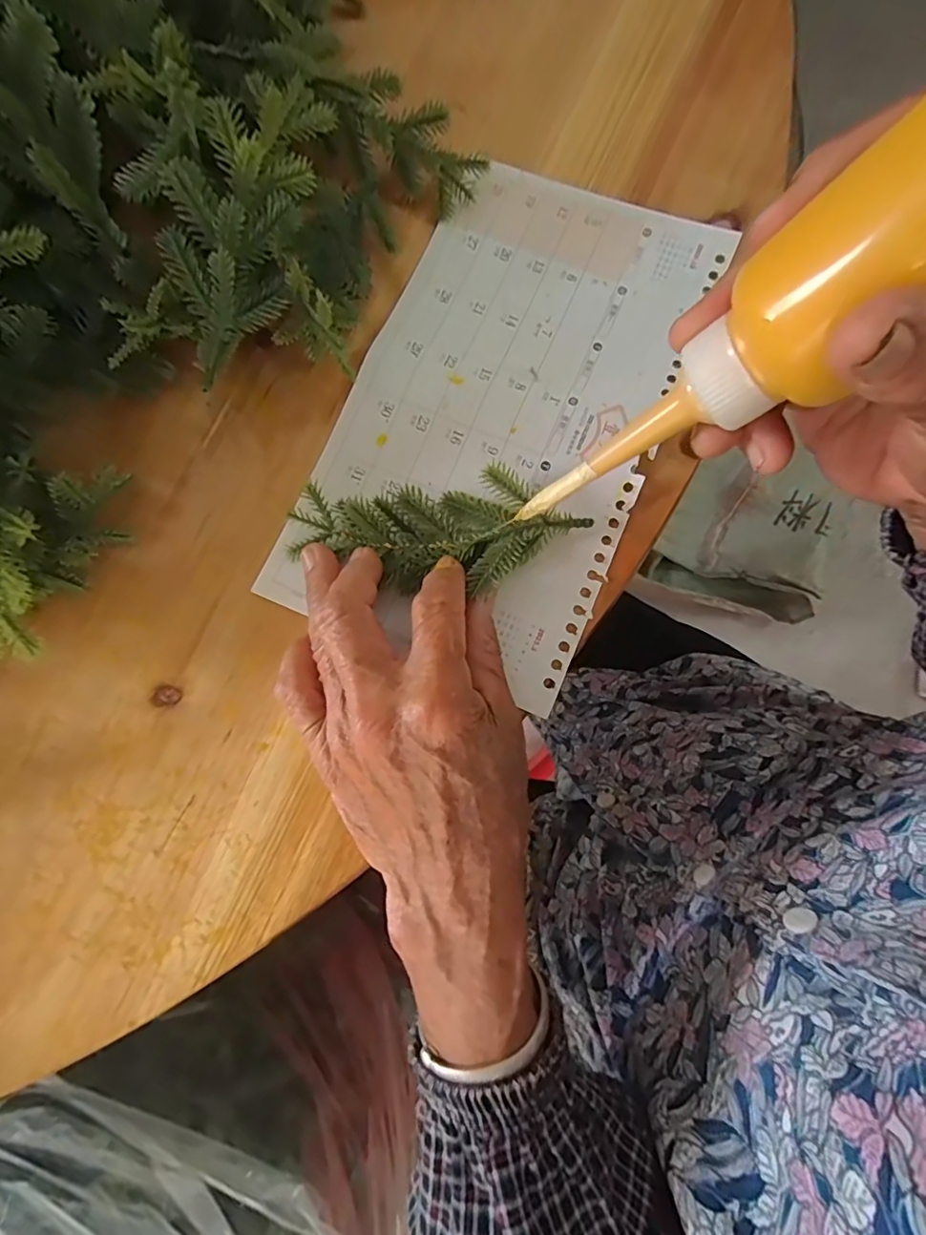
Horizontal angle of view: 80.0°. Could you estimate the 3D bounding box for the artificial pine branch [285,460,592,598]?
[{"bbox_3d":[-0.013,-0.038,0.238,0.122,0.018,0.052,1,80,6],"label":"artificial pine branch"}]

